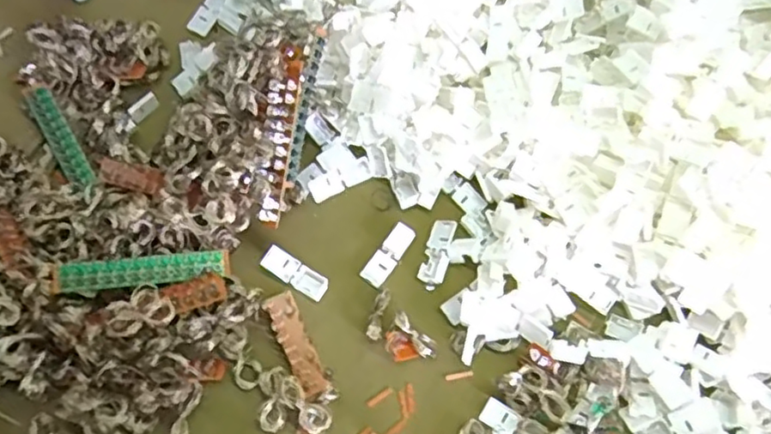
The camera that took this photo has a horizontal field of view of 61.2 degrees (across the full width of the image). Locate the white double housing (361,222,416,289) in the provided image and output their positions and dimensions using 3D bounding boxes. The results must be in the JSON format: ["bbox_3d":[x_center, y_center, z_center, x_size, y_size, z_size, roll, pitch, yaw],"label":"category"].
[{"bbox_3d":[0.003,0.030,0.532,0.020,0.012,0.055,35,74,12],"label":"white double housing"}]

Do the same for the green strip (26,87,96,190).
[{"bbox_3d":[-0.277,-0.067,0.558,0.019,0.011,0.108,-31,73,-10],"label":"green strip"}]

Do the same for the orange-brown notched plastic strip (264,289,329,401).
[{"bbox_3d":[-0.068,0.098,0.502,0.021,0.005,0.082,-26,72,-9],"label":"orange-brown notched plastic strip"}]

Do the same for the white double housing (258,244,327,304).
[{"bbox_3d":[-0.072,0.045,0.520,0.054,0.012,0.020,29,73,10],"label":"white double housing"}]

